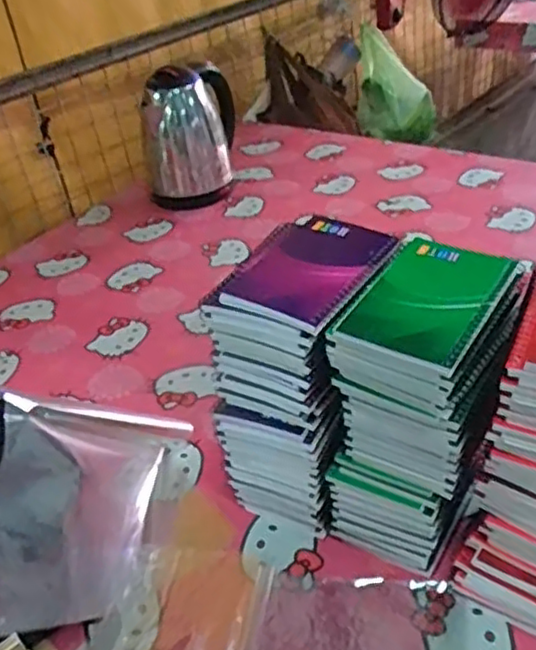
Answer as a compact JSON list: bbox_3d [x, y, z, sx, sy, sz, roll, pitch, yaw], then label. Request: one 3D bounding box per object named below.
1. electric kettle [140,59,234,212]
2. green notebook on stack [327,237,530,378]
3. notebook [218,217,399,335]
[{"bbox_3d":[-0.139,-0.339,1.216,0.163,0.210,0.137,-8,34,-1],"label":"electric kettle"},{"bbox_3d":[0.111,-0.018,0.474,0.089,0.022,0.126,19,42,33],"label":"green notebook on stack"},{"bbox_3d":[0.035,-0.045,0.523,0.091,0.015,0.135,17,41,31],"label":"notebook"}]

